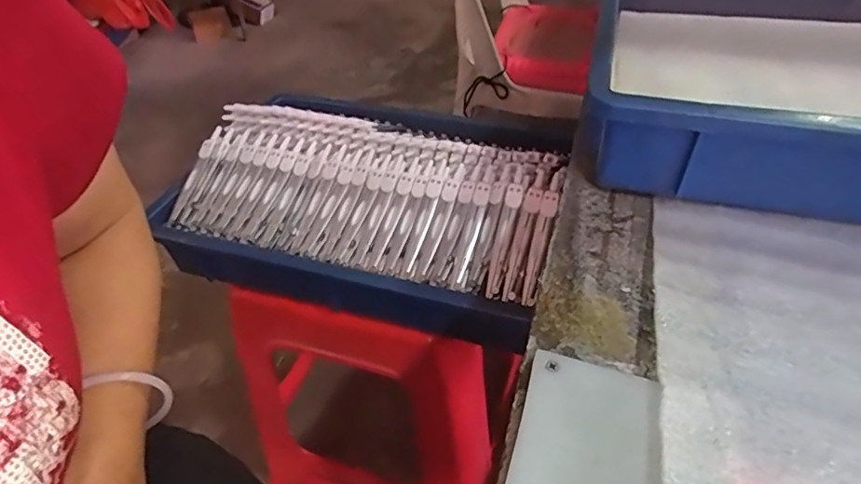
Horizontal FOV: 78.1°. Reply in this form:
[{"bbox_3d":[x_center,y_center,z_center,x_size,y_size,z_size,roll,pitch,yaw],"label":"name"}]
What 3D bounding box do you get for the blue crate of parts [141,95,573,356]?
[{"bbox_3d":[-0.064,-0.046,0.559,0.388,0.110,0.253,11,44,15],"label":"blue crate of parts"}]

